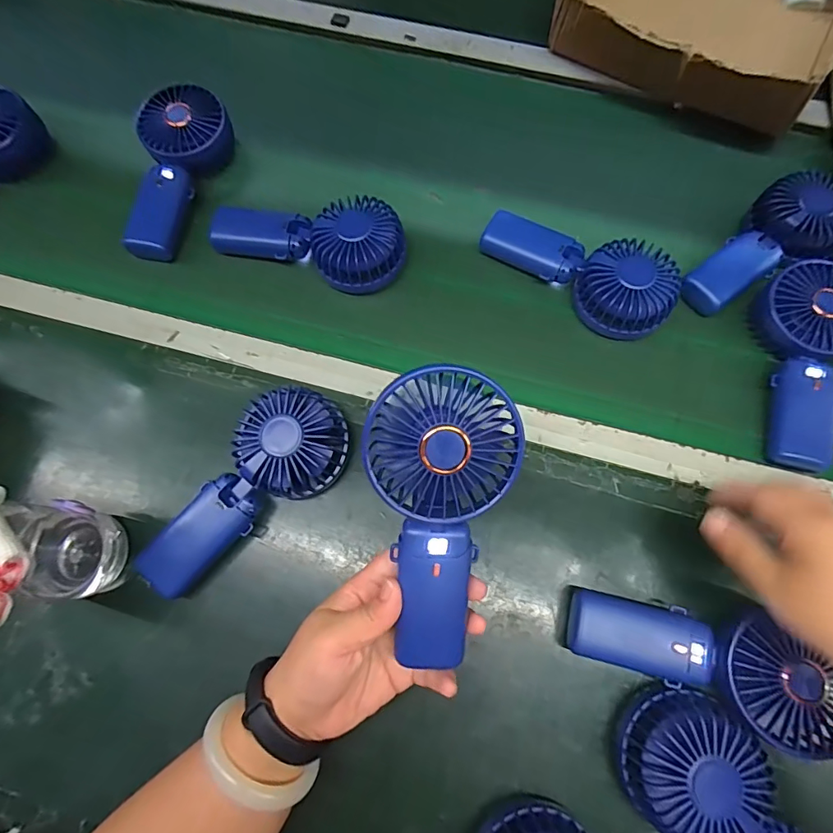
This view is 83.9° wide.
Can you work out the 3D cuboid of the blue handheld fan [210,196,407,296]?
[{"bbox_3d":[-0.100,-0.168,0.452,0.178,0.059,0.083,12,72,4],"label":"blue handheld fan"}]

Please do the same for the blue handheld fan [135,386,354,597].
[{"bbox_3d":[-0.133,0.055,0.355,0.179,0.050,0.080,-43,77,-13],"label":"blue handheld fan"}]

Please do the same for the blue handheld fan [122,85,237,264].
[{"bbox_3d":[-0.247,-0.246,0.466,0.079,0.048,0.181,12,72,4],"label":"blue handheld fan"}]

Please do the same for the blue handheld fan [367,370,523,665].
[{"bbox_3d":[0.012,0.063,0.274,0.083,0.043,0.178,7,96,2],"label":"blue handheld fan"}]

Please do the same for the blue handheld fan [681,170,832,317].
[{"bbox_3d":[0.339,-0.162,0.438,0.206,0.041,0.091,-38,76,-12],"label":"blue handheld fan"}]

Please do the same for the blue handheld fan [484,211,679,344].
[{"bbox_3d":[0.155,-0.144,0.438,0.178,0.047,0.081,39,76,12],"label":"blue handheld fan"}]

